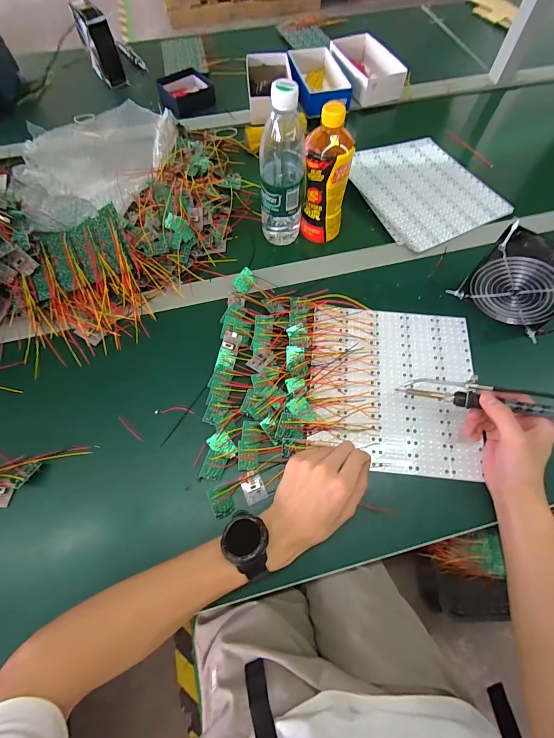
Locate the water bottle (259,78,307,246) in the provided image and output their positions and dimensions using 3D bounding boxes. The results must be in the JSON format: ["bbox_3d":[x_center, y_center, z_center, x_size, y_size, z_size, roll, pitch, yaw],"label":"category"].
[{"bbox_3d":[0.009,-0.288,0.497,0.066,0.216,0.065,0,64,-1],"label":"water bottle"}]

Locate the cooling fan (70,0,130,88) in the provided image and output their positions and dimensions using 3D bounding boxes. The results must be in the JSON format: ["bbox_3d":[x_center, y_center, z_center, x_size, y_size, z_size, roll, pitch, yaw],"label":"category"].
[{"bbox_3d":[-0.408,-0.737,0.774,0.058,0.109,0.120,-30,68,-14],"label":"cooling fan"}]

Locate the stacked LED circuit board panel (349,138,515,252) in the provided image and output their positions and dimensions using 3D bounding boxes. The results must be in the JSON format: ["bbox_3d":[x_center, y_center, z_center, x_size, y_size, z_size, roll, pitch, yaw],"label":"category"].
[{"bbox_3d":[0.269,-0.338,0.636,0.234,0.014,0.255,-24,67,-12],"label":"stacked LED circuit board panel"}]

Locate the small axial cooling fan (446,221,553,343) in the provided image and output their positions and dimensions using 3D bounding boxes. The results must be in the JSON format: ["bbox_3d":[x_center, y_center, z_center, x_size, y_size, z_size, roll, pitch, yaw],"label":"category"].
[{"bbox_3d":[0.334,-0.115,0.468,0.129,0.118,0.051,35,68,15],"label":"small axial cooling fan"}]

